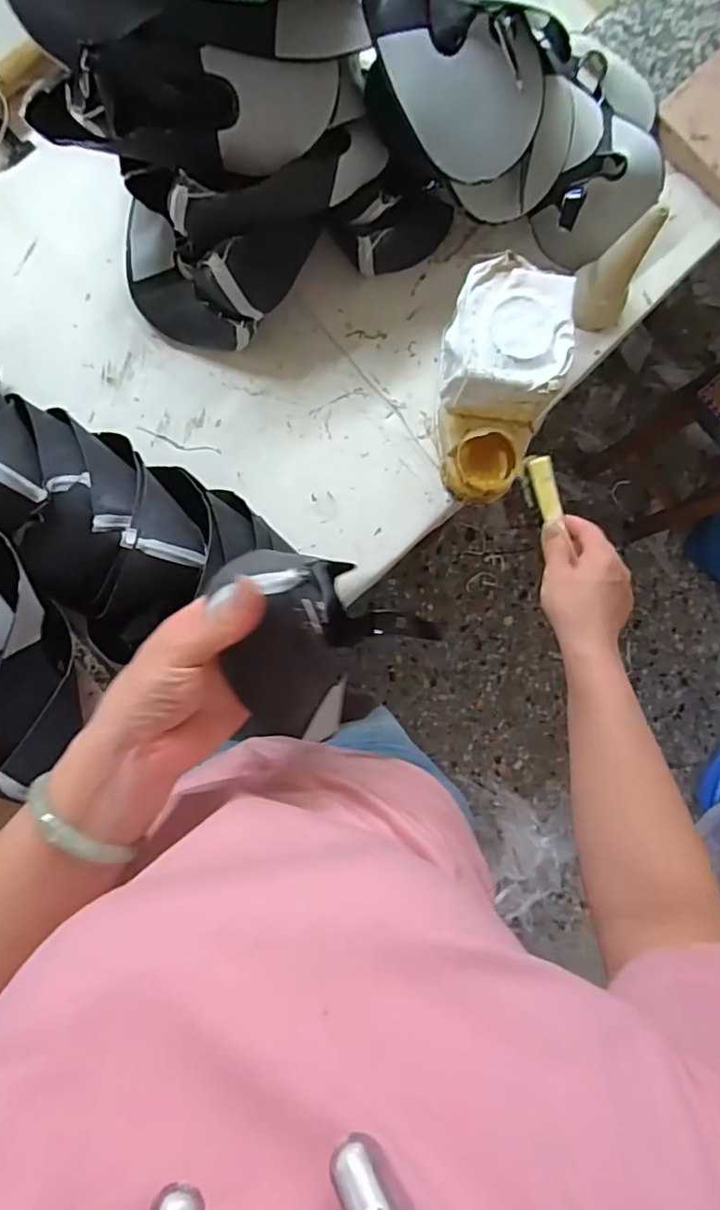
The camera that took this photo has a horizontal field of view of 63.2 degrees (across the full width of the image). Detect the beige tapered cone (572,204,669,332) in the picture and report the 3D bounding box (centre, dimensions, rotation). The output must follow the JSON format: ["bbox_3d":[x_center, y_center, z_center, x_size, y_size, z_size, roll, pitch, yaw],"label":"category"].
[{"bbox_3d":[0.268,-0.345,0.614,0.071,0.138,0.054,39,86,-1],"label":"beige tapered cone"}]

